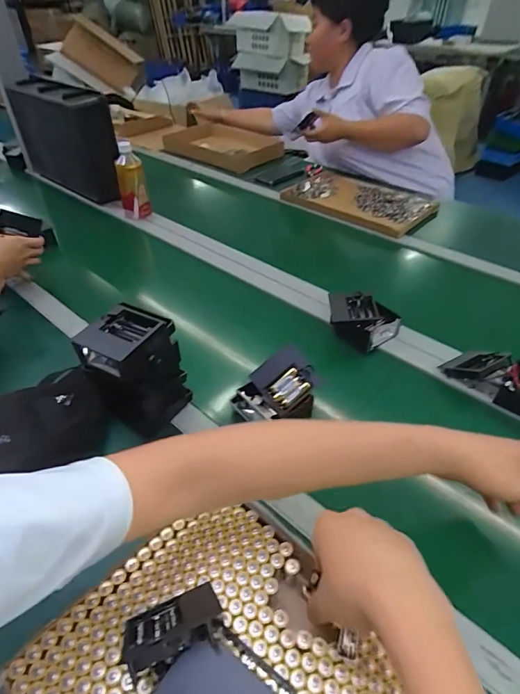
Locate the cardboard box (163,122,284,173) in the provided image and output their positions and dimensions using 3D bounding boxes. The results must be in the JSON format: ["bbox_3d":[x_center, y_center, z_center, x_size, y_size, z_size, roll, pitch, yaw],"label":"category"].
[{"bbox_3d":[-0.141,-0.789,1.583,0.481,0.069,0.241,28,49,28],"label":"cardboard box"}]

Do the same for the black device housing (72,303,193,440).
[{"bbox_3d":[-0.170,0.036,0.549,0.101,0.150,0.101,18,45,19],"label":"black device housing"}]

